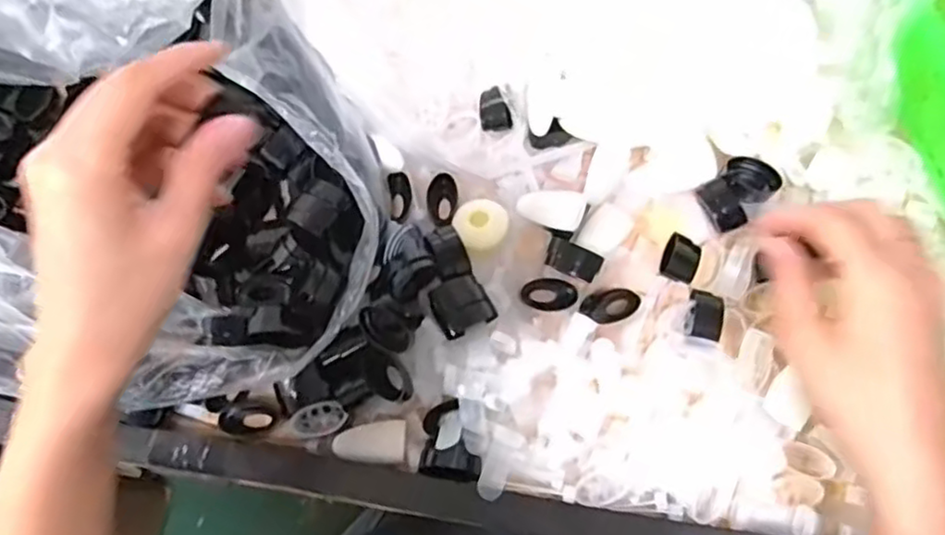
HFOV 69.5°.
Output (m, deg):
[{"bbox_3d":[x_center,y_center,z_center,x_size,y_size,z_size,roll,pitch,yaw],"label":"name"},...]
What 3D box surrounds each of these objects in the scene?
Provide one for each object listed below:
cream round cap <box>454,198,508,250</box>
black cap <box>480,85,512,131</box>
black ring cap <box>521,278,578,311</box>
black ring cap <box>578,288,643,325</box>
[{"bbox_3d":[0.005,-0.028,0.413,0.030,0.009,0.034,-27,74,-8],"label":"cream round cap"},{"bbox_3d":[0.014,-0.103,0.440,0.019,0.013,0.027,-9,72,-2],"label":"black cap"},{"bbox_3d":[0.046,0.016,0.403,0.033,0.005,0.017,-2,72,0],"label":"black ring cap"},{"bbox_3d":[0.083,0.022,0.408,0.034,0.008,0.020,-16,72,-4],"label":"black ring cap"}]

